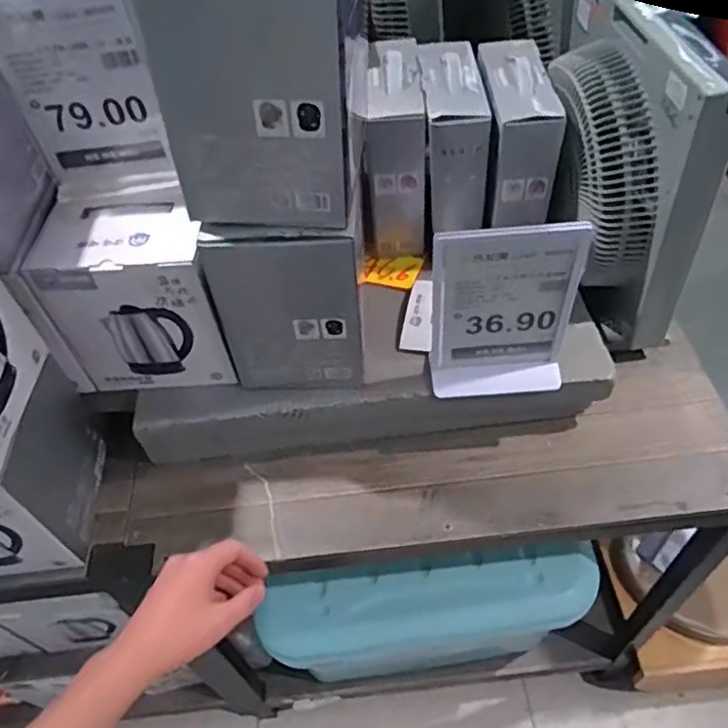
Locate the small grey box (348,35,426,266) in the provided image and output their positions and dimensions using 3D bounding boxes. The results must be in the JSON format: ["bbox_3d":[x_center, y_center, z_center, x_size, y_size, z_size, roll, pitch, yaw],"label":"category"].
[{"bbox_3d":[0.041,-0.299,0.869,0.079,0.229,0.175,-5,51,1],"label":"small grey box"}]

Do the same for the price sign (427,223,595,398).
[{"bbox_3d":[0.154,-0.049,0.684,0.153,0.223,0.037,-4,51,2],"label":"price sign"}]

